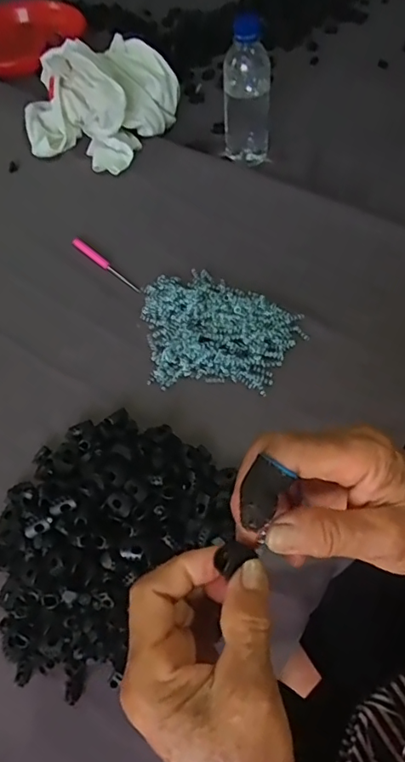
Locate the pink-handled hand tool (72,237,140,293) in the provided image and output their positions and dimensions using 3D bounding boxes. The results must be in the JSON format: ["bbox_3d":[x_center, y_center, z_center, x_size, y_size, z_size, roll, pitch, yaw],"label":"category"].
[{"bbox_3d":[-0.110,-0.134,0.609,0.016,0.011,0.116,-39,60,-22],"label":"pink-handled hand tool"}]

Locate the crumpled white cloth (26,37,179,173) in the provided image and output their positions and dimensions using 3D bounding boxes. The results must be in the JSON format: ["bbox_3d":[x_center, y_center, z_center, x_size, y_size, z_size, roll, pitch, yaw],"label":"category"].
[{"bbox_3d":[-0.154,-0.407,0.755,0.195,0.105,0.212,22,59,18],"label":"crumpled white cloth"}]

